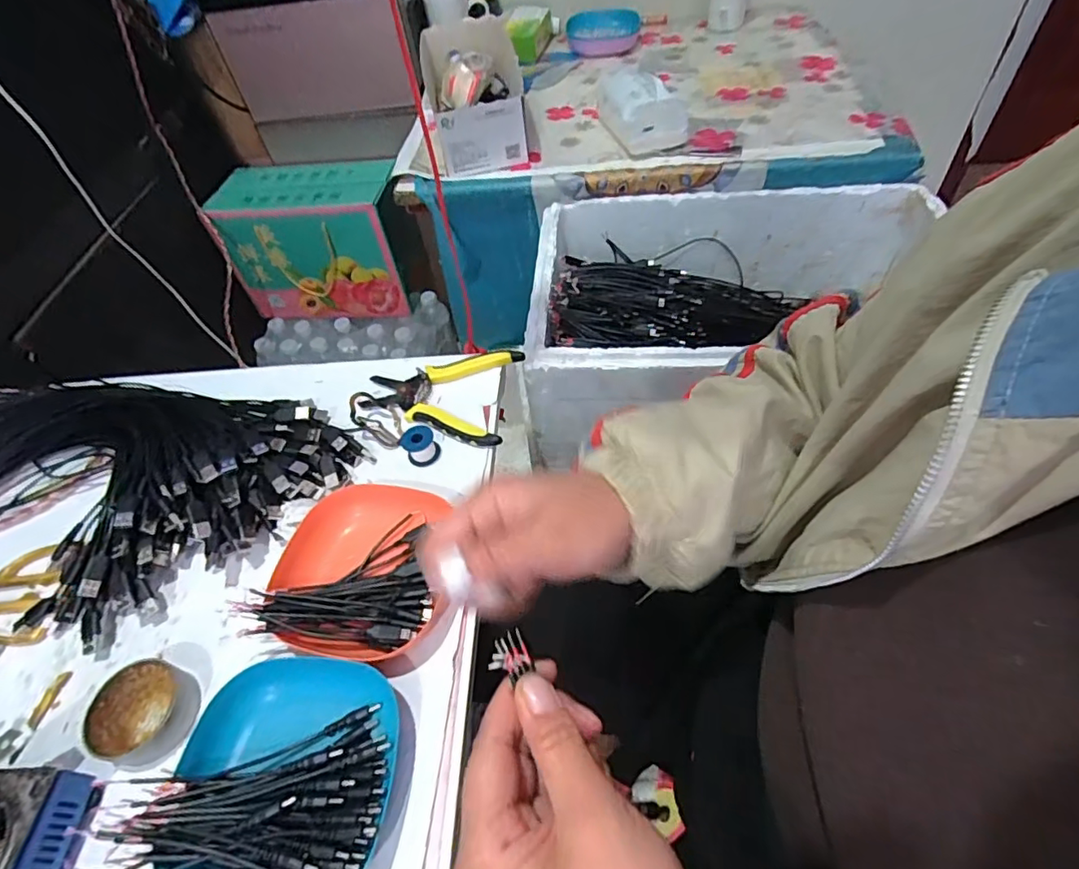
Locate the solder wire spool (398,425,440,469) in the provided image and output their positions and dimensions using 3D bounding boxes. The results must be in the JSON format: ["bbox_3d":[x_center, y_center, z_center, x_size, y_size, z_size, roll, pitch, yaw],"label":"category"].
[{"bbox_3d":[-0.111,0.010,0.522,0.030,0.025,0.032,-3,51,4],"label":"solder wire spool"}]

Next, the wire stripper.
[{"bbox_3d":[-0.103,-0.041,0.567,0.154,0.017,0.116,5,52,10],"label":"wire stripper"}]

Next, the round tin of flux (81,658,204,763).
[{"bbox_3d":[-0.281,0.197,0.401,0.064,0.027,0.064,-3,51,4],"label":"round tin of flux"}]

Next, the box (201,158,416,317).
[{"bbox_3d":[-0.413,-0.371,1.099,0.321,0.244,0.160,0,52,7],"label":"box"}]

